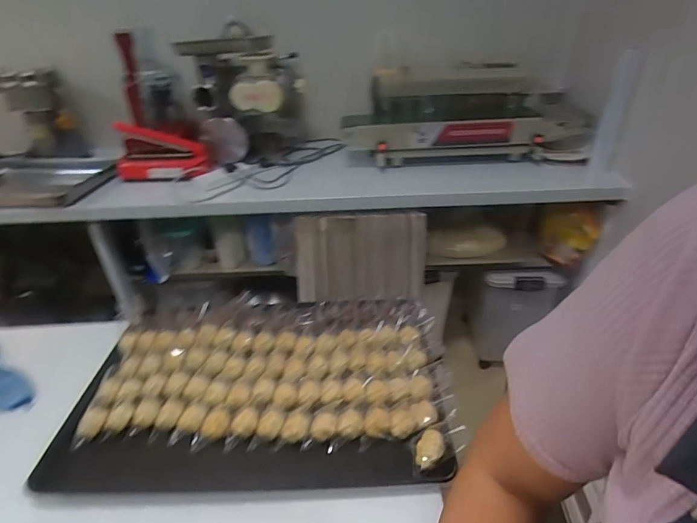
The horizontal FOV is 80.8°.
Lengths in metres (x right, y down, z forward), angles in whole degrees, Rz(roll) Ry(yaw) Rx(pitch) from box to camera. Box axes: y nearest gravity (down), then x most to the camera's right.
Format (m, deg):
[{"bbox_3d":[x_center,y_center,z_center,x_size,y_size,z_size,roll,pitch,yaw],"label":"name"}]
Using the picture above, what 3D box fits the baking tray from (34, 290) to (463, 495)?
[{"bbox_3d":[-0.150,0.210,0.730,0.613,0.063,0.394,-2,33,0],"label":"baking tray"}]

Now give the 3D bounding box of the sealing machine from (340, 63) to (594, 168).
[{"bbox_3d":[0.394,-0.498,1.412,0.799,0.251,0.309,1,33,6],"label":"sealing machine"}]

